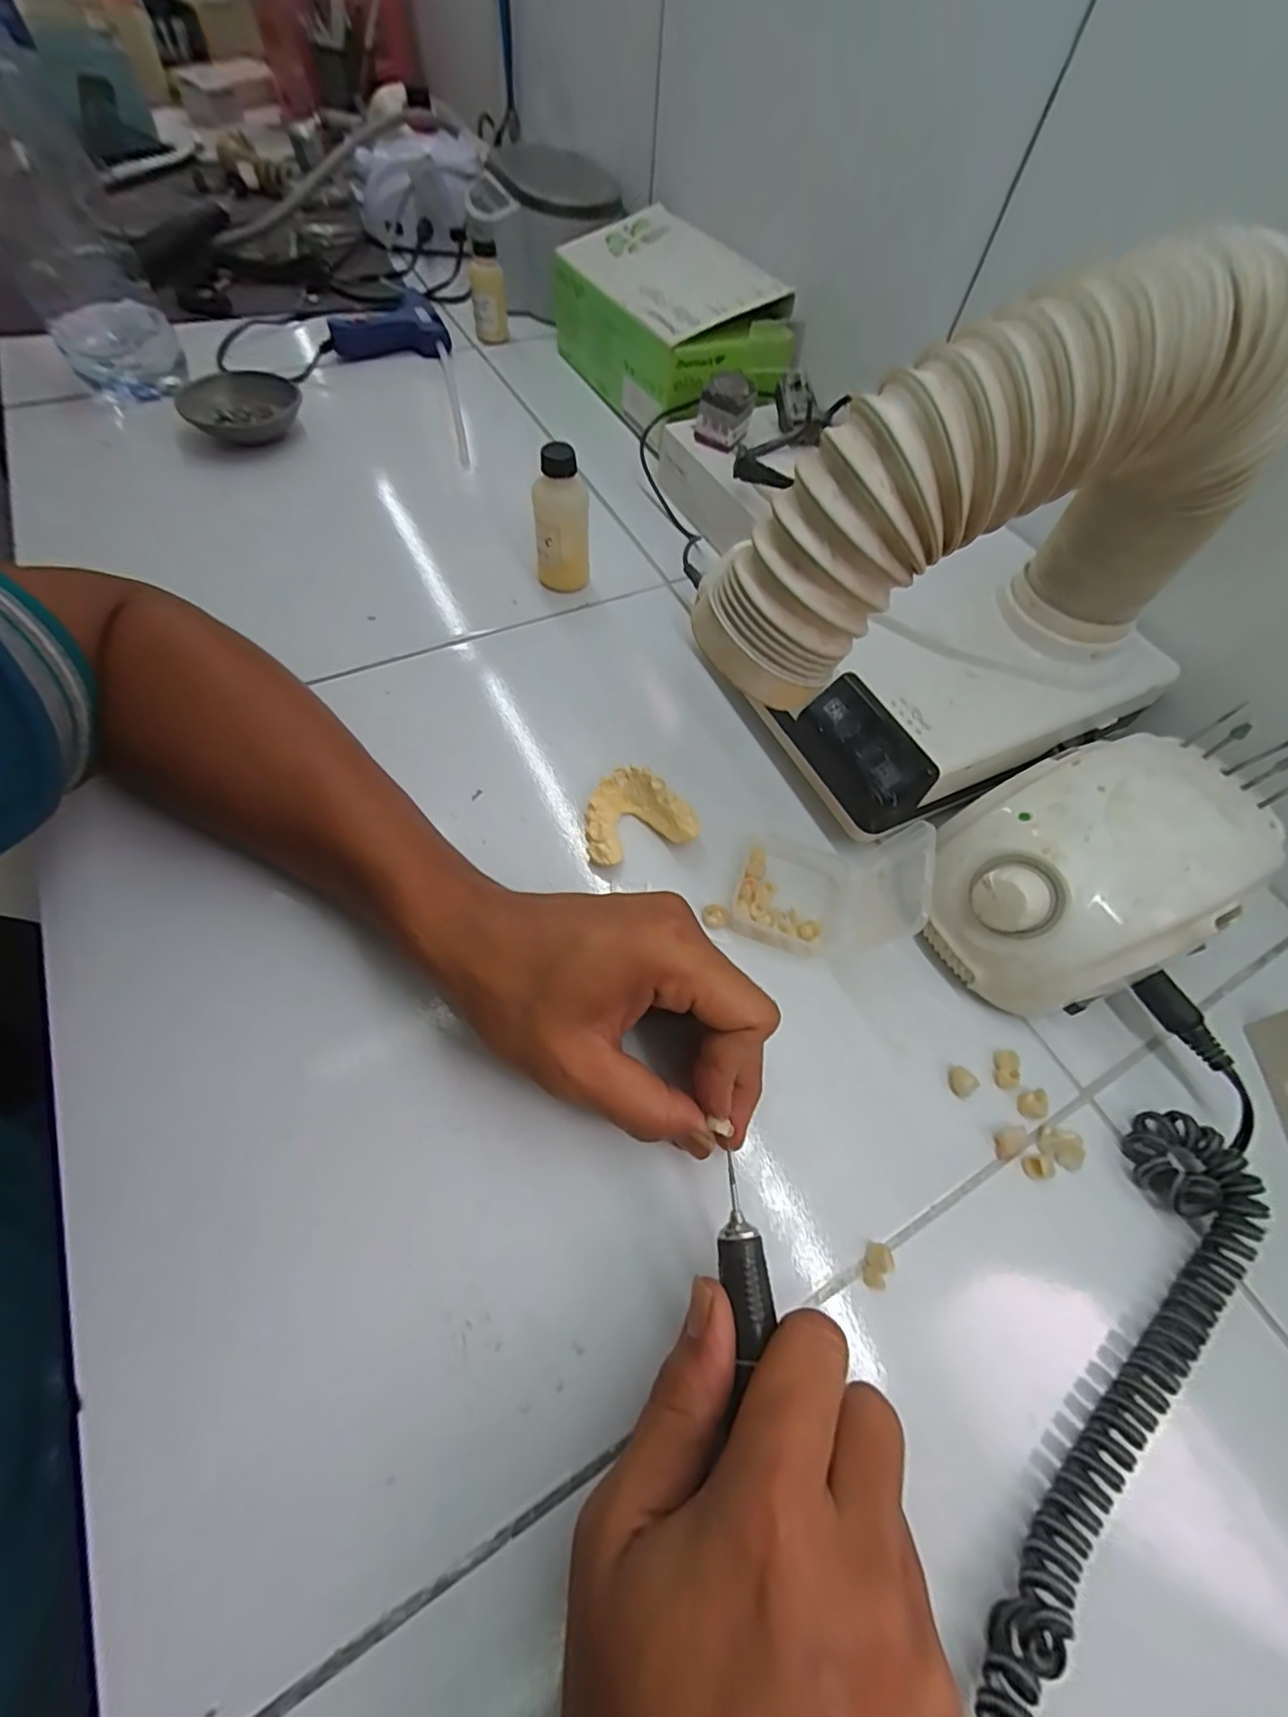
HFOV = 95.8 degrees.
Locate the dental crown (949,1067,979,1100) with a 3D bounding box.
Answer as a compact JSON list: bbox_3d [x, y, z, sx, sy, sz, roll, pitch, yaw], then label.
[{"bbox_3d":[0.148,0.103,0.269,0.011,0.006,0.013,-20,64,-15],"label":"dental crown"}]

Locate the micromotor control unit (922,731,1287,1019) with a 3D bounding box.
[{"bbox_3d":[0.210,0.007,0.284,0.138,0.082,0.104,-20,64,-14],"label":"micromotor control unit"}]

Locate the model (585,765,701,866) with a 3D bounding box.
[{"bbox_3d":[-0.005,-0.025,0.315,0.059,0.016,0.047,-15,63,-12],"label":"model"}]

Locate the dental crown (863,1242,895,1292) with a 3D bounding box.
[{"bbox_3d":[0.094,0.163,0.232,0.010,0.007,0.016,15,61,4],"label":"dental crown"}]

